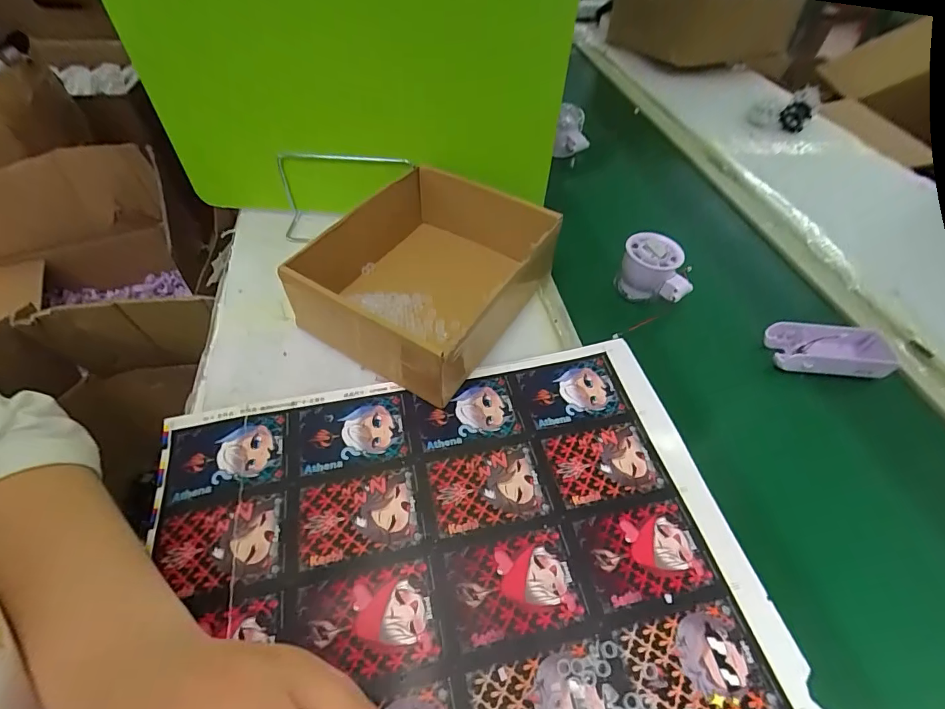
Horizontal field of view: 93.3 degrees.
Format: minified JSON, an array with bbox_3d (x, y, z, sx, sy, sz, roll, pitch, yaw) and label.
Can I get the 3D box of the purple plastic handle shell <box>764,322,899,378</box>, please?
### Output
[{"bbox_3d":[0.356,-0.007,0.447,0.111,0.026,0.055,4,49,0],"label":"purple plastic handle shell"}]

